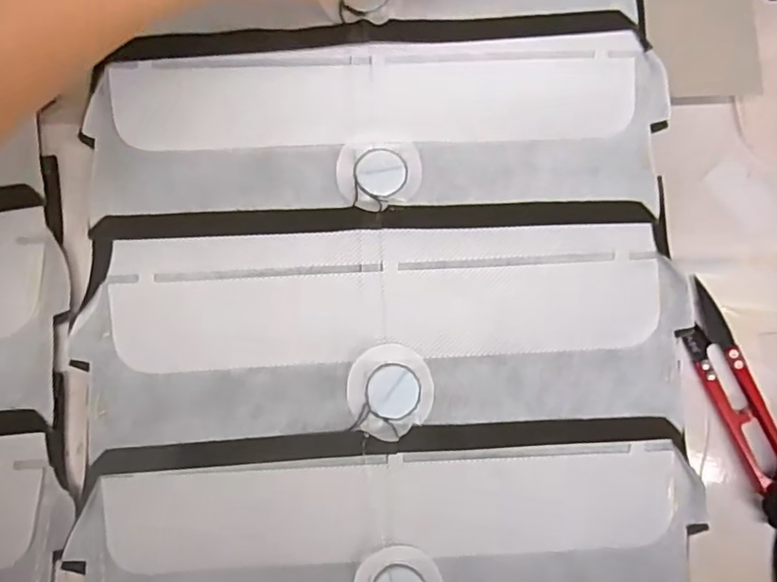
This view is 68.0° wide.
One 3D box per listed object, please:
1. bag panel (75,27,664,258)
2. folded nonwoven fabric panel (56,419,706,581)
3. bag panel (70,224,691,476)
[{"bbox_3d":[-0.001,-0.067,0.241,0.233,0.007,0.083,-2,83,-5],"label":"bag panel"},{"bbox_3d":[0.004,0.097,0.222,0.233,0.006,0.084,-2,83,-5],"label":"folded nonwoven fabric panel"},{"bbox_3d":[0.001,0.020,0.231,0.232,0.006,0.090,-2,83,-5],"label":"bag panel"}]

